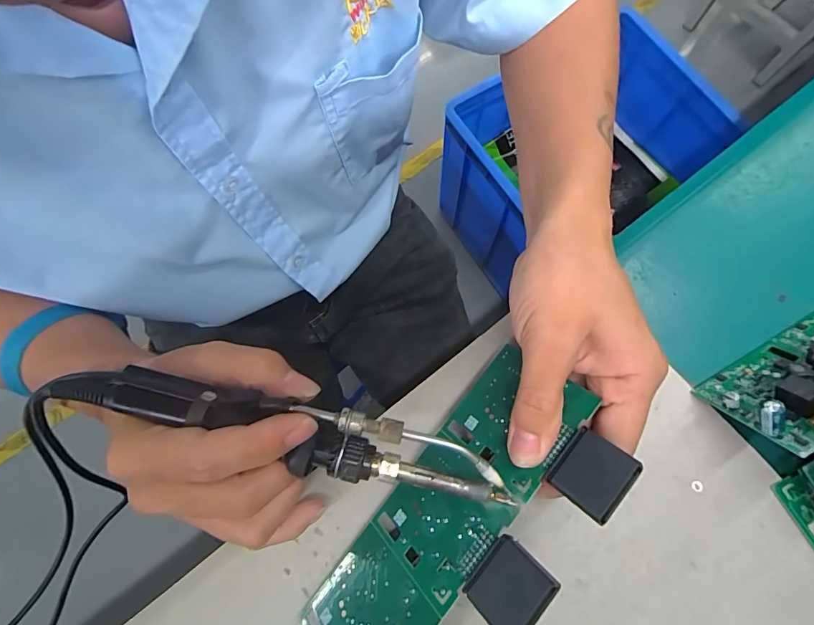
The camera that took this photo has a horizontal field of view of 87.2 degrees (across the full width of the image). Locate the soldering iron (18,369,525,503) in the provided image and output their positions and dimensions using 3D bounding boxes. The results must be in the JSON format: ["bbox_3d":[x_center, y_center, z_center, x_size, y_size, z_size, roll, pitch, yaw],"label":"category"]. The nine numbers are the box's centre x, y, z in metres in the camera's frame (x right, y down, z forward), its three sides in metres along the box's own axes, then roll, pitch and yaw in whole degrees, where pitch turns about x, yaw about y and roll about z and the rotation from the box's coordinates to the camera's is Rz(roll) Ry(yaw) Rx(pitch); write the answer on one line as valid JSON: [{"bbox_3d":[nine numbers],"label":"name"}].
[{"bbox_3d":[-0.062,0.055,0.193,0.213,0.020,0.035,13,76,4],"label":"soldering iron"}]

